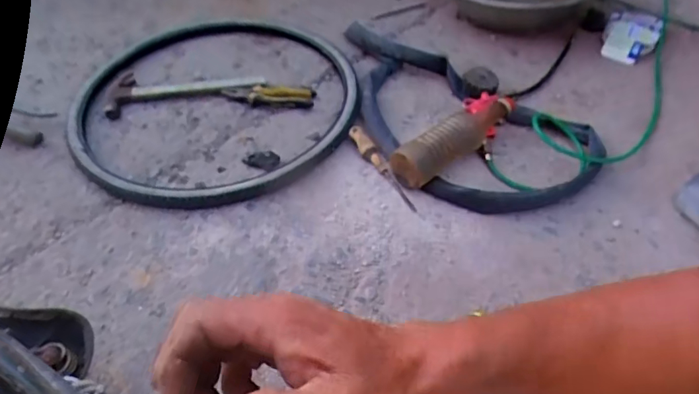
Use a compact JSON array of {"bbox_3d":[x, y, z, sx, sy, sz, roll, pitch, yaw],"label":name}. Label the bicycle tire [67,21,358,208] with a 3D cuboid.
[{"bbox_3d":[-0.271,-0.206,1.014,0.580,0.070,0.548,-2,49,2],"label":"bicycle tire"}]

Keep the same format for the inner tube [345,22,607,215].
[{"bbox_3d":[0.173,-0.189,1.010,0.361,0.052,0.650,-33,55,-24],"label":"inner tube"}]

